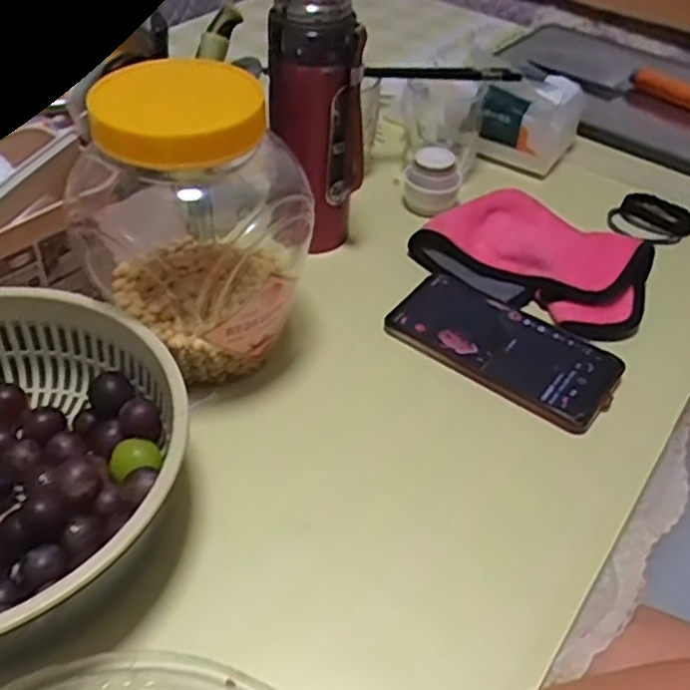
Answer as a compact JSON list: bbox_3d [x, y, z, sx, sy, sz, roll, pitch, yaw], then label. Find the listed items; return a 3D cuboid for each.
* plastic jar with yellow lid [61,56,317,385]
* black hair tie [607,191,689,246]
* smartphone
[{"bbox_3d":[-0.097,-0.070,0.460,0.142,0.199,0.125,15,46,13],"label":"plastic jar with yellow lid"},{"bbox_3d":[0.283,-0.116,0.652,0.070,0.032,0.046,25,48,20],"label":"black hair tie"},{"bbox_3d":[0.116,-0.001,0.516,0.162,0.012,0.077,29,51,24],"label":"smartphone"}]

